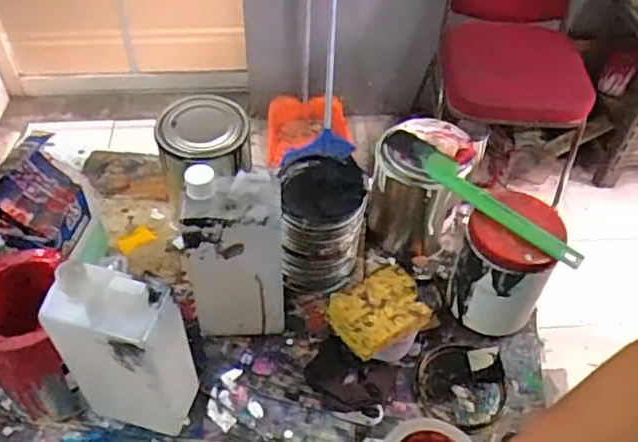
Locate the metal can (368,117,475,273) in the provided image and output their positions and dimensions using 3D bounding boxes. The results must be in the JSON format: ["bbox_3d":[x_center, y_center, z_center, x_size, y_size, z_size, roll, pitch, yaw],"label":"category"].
[{"bbox_3d":[0.122,-0.034,0.772,0.115,0.167,0.114,0,50,0],"label":"metal can"}]

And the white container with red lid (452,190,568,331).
[{"bbox_3d":[0.205,0.048,0.688,0.094,0.144,0.096,0,50,0],"label":"white container with red lid"}]

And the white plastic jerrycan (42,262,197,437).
[{"bbox_3d":[-0.171,0.124,0.566,0.102,0.236,0.057,11,50,9],"label":"white plastic jerrycan"}]

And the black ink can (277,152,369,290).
[{"bbox_3d":[0.004,0.004,0.718,0.092,0.128,0.099,0,50,0],"label":"black ink can"}]

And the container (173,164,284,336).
[{"bbox_3d":[-0.083,0.036,0.629,0.097,0.211,0.058,-3,48,-5],"label":"container"}]

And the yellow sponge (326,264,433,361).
[{"bbox_3d":[0.064,0.093,0.644,0.095,0.025,0.074,-22,52,-21],"label":"yellow sponge"}]

